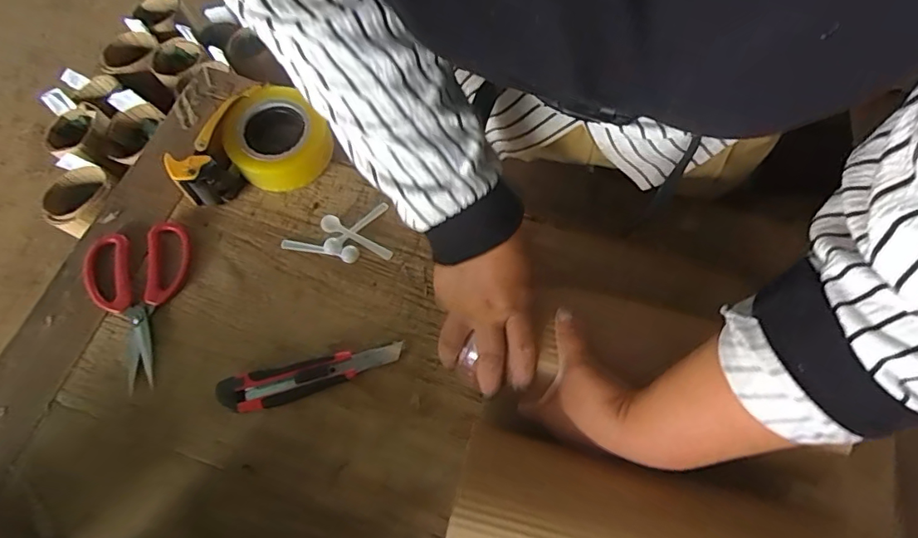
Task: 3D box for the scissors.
[{"bbox_3d":[-0.352,0.035,0.562,0.109,0.021,0.182,-15,66,-8],"label":"scissors"}]

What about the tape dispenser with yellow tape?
[{"bbox_3d":[-0.241,-0.141,0.616,0.130,0.066,0.175,28,68,12],"label":"tape dispenser with yellow tape"}]

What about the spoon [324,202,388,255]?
[{"bbox_3d":[-0.122,-0.049,0.606,0.019,0.008,0.091,42,71,17],"label":"spoon"}]

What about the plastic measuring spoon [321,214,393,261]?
[{"bbox_3d":[-0.121,-0.037,0.597,0.092,0.012,0.021,26,67,11],"label":"plastic measuring spoon"}]

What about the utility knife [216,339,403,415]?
[{"bbox_3d":[-0.152,0.113,0.528,0.186,0.014,0.039,-12,66,-6],"label":"utility knife"}]

